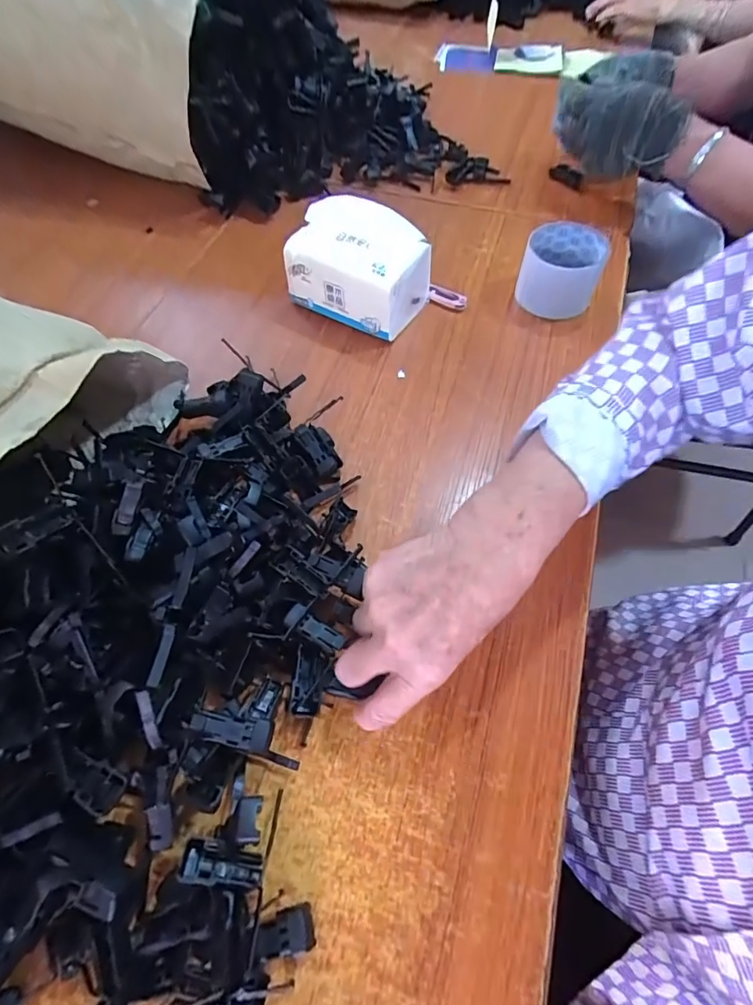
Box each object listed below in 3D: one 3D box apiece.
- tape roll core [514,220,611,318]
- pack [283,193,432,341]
[{"bbox_3d":[0.206,-0.258,0.528,0.086,0.060,0.077,22,61,12],"label":"tape roll core"},{"bbox_3d":[-0.014,-0.254,0.516,0.136,0.092,0.103,27,63,14],"label":"pack"}]

